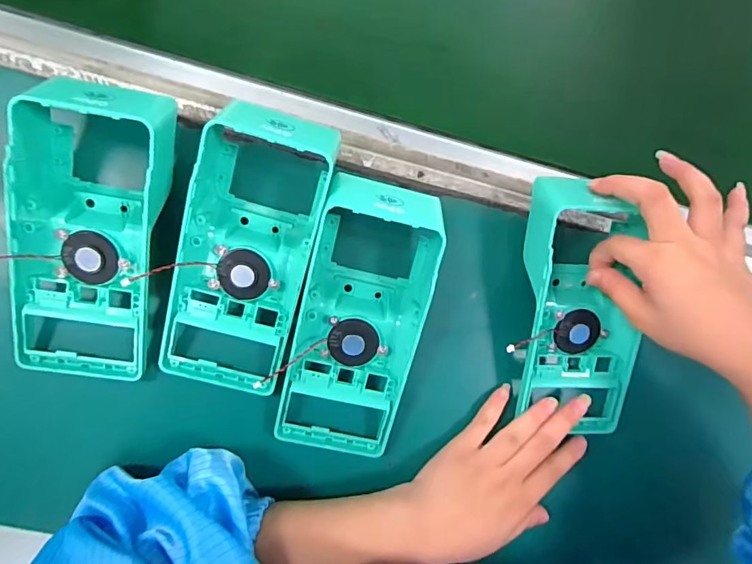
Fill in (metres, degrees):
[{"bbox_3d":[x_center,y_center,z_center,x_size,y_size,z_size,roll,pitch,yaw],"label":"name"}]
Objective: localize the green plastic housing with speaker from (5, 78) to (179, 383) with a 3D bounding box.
[{"bbox_3d":[-0.182,-0.029,0.295,0.083,0.060,0.187,8,86,-7],"label":"green plastic housing with speaker"}]

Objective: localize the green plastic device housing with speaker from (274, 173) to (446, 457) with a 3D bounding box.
[{"bbox_3d":[-0.011,0.026,0.316,0.081,0.058,0.188,14,86,-7],"label":"green plastic device housing with speaker"}]

